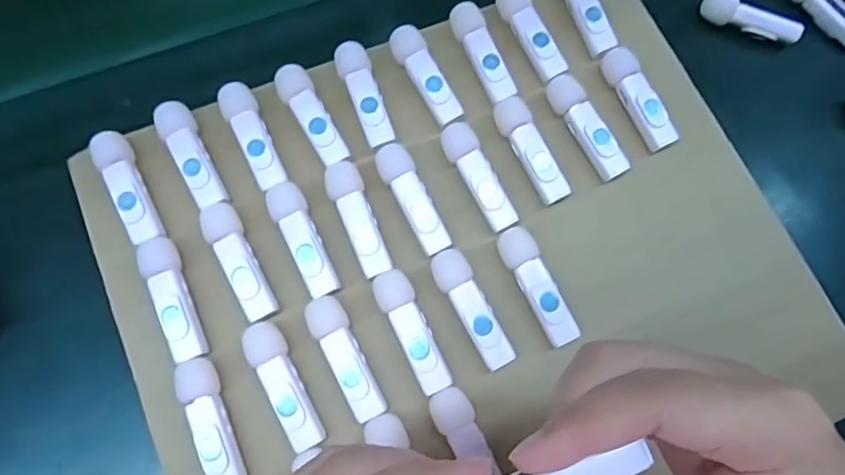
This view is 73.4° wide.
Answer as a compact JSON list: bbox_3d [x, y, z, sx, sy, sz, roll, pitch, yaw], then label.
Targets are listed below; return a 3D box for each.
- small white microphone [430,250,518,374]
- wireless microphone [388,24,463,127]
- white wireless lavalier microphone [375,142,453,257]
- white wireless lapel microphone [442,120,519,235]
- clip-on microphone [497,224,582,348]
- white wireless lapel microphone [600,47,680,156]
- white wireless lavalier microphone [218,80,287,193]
[{"bbox_3d":[0.025,0.036,0.290,0.018,0.011,0.065,-25,74,-10],"label":"small white microphone"},{"bbox_3d":[0.002,-0.093,0.326,0.018,0.013,0.062,-29,75,-11],"label":"wireless microphone"},{"bbox_3d":[-0.006,-0.020,0.307,0.019,0.010,0.064,-23,74,-9],"label":"white wireless lavalier microphone"},{"bbox_3d":[0.031,-0.034,0.312,0.019,0.011,0.065,-25,74,-10],"label":"white wireless lapel microphone"},{"bbox_3d":[0.060,0.025,0.296,0.018,0.011,0.064,-25,74,-10],"label":"clip-on microphone"},{"bbox_3d":[0.126,-0.081,0.332,0.015,0.018,0.064,-24,74,-9],"label":"white wireless lapel microphone"},{"bbox_3d":[-0.093,-0.055,0.310,0.019,0.014,0.063,-22,73,-9],"label":"white wireless lavalier microphone"}]

